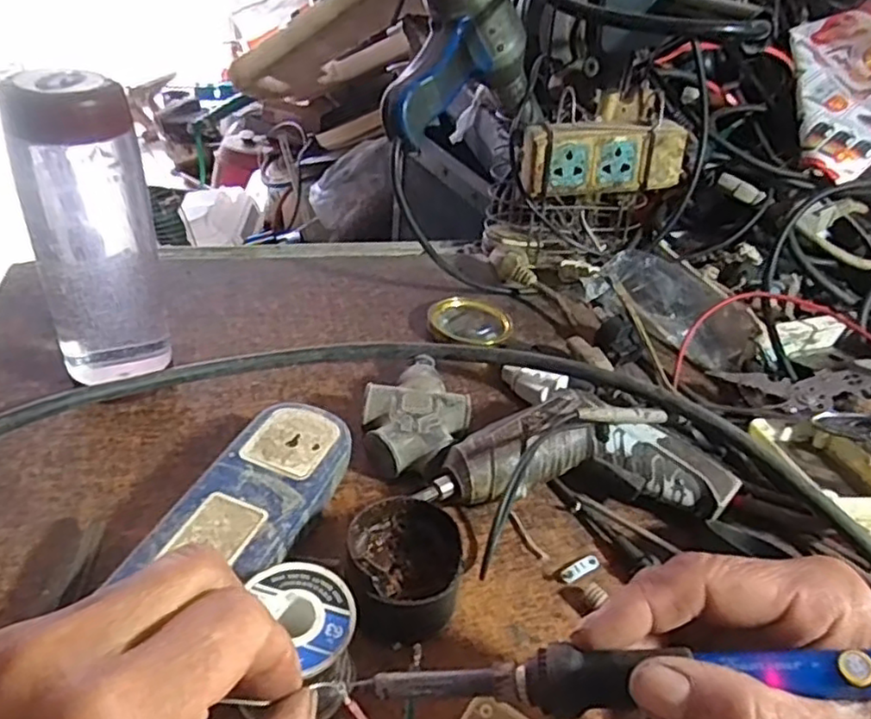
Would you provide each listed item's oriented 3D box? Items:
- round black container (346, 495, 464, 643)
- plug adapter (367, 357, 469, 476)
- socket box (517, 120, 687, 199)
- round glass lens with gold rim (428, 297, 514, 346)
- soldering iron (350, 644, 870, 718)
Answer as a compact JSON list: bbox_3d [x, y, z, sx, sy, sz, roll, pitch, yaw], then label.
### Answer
[{"bbox_3d":[-0.013,0.104,0.339,0.058,0.038,0.059,3,37,-2],"label":"round black container"},{"bbox_3d":[-0.017,0.033,0.434,0.069,0.025,0.089,-14,41,-23],"label":"plug adapter"},{"bbox_3d":[0.145,-0.177,0.577,0.139,0.056,0.038,-1,38,-7],"label":"socket box"},{"bbox_3d":[0.030,-0.033,0.544,0.070,0.014,0.060,-2,38,-9],"label":"round glass lens with gold rim"},{"bbox_3d":[0.074,0.097,0.204,0.206,0.023,0.017,-8,35,13],"label":"soldering iron"}]

